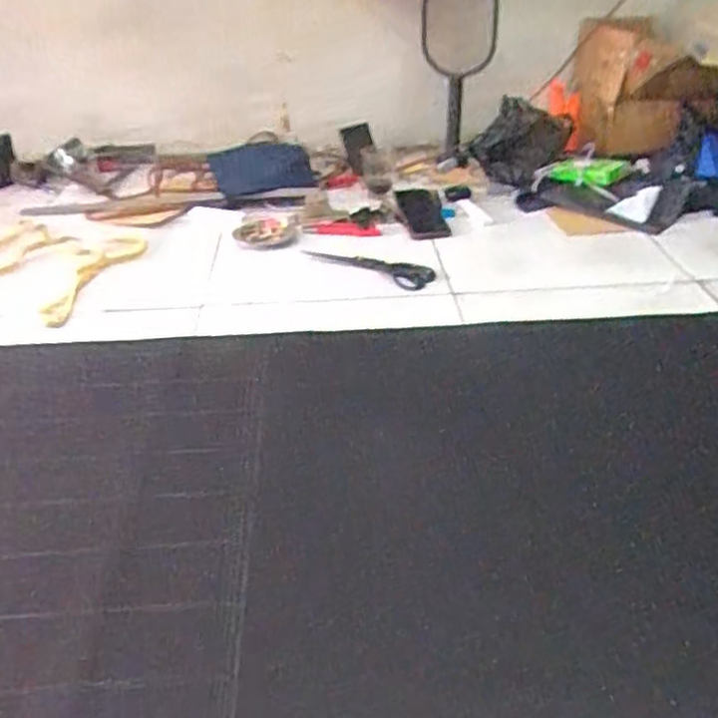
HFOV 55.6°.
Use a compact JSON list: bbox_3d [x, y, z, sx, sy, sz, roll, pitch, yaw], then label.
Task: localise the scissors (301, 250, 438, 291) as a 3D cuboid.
[{"bbox_3d":[0.015,-0.158,1.150,0.238,0.012,0.064,19,39,28],"label":"scissors"}]

